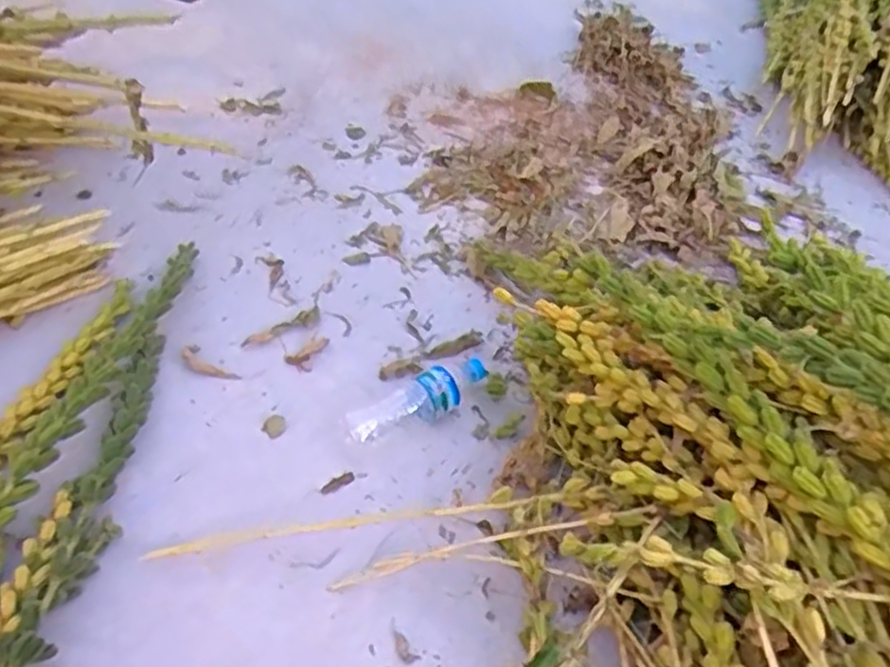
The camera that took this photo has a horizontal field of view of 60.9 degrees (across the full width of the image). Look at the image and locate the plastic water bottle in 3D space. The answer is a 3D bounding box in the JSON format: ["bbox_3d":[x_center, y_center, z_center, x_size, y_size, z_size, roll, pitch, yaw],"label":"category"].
[{"bbox_3d":[-0.030,0.089,0.991,0.209,0.059,0.053,-23,51,-28],"label":"plastic water bottle"}]

